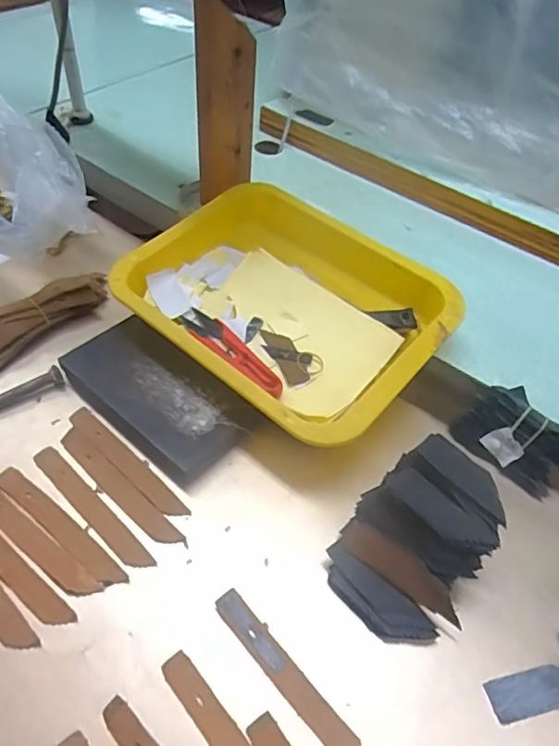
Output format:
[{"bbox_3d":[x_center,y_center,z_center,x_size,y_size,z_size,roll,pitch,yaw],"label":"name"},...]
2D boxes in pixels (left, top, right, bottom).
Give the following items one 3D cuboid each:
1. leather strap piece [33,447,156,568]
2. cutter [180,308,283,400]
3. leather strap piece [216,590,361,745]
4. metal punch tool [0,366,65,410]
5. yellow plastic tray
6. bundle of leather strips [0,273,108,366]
[{"bbox_3d":[-0.135,0.096,0.398,0.125,0.004,0.018,37,57,24],"label":"leather strap piece"},{"bbox_3d":[-0.036,-0.019,0.458,0.025,0.011,0.118,-36,61,-29],"label":"cutter"},{"bbox_3d":[0.006,0.182,0.332,0.018,0.005,0.123,-33,59,-27],"label":"leather strap piece"},{"bbox_3d":[-0.220,0.022,0.444,0.095,0.012,0.016,-25,56,-23],"label":"metal punch tool"},{"bbox_3d":[0.003,-0.060,0.477,0.258,0.055,0.202,32,55,21],"label":"yellow plastic tray"},{"bbox_3d":[-0.225,-0.049,0.492,0.043,0.030,0.155,36,56,23],"label":"bundle of leather strips"}]

